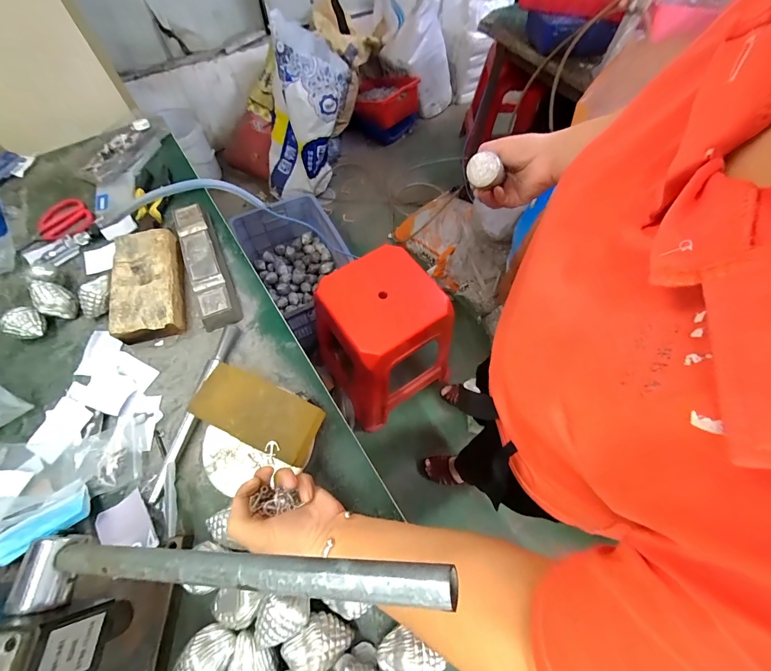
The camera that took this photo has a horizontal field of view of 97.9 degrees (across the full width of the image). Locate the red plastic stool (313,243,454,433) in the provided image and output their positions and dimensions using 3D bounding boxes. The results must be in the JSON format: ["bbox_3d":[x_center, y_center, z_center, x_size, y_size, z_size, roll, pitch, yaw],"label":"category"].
[{"bbox_3d":[-0.012,0.024,1.073,0.343,0.427,0.370,-29,66,-14],"label":"red plastic stool"}]

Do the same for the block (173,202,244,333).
[{"bbox_3d":[-0.307,-0.127,0.573,0.059,0.035,0.253,-22,65,-11],"label":"block"}]

